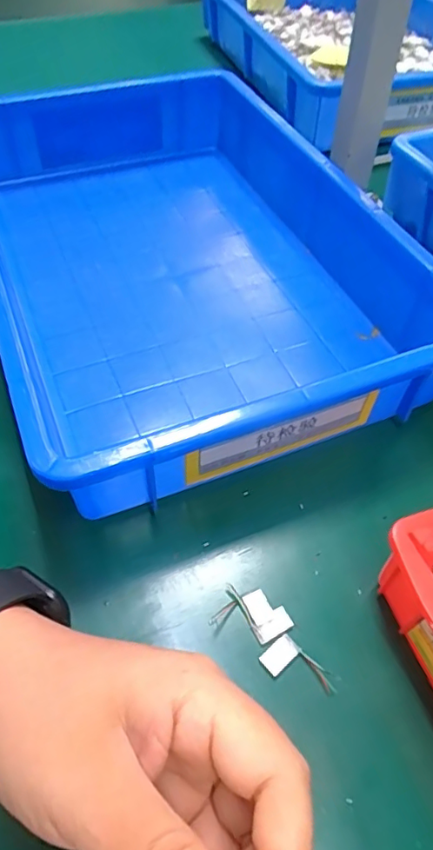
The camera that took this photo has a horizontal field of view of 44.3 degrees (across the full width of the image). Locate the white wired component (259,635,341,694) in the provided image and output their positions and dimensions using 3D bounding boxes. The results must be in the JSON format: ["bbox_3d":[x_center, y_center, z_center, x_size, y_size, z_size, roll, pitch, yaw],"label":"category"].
[{"bbox_3d":[0.042,0.125,0.271,0.038,0.004,0.020,34,59,23],"label":"white wired component"}]

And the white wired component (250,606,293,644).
[{"bbox_3d":[0.030,0.107,0.283,0.020,0.004,0.011,-25,57,-19],"label":"white wired component"}]

